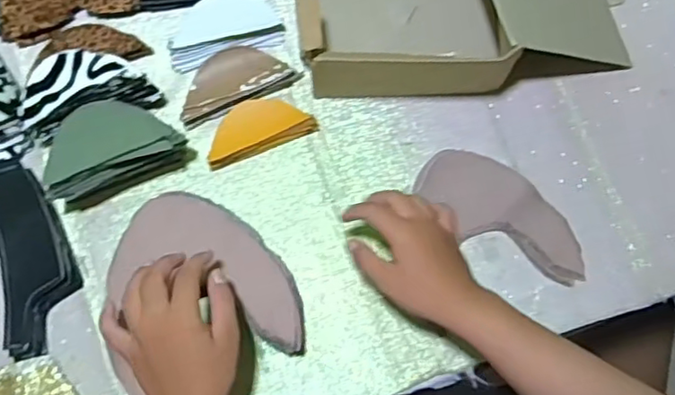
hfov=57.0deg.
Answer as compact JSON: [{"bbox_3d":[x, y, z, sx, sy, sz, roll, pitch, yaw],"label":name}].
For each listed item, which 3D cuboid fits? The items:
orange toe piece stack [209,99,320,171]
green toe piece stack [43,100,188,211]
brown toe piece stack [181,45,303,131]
[{"bbox_3d":[-0.082,-0.073,0.633,0.111,0.022,0.049,-22,77,-6],"label":"orange toe piece stack"},{"bbox_3d":[-0.213,-0.048,0.589,0.133,0.073,0.066,-22,77,-6],"label":"green toe piece stack"},{"bbox_3d":[-0.108,-0.123,0.646,0.124,0.016,0.061,-24,77,-7],"label":"brown toe piece stack"}]

